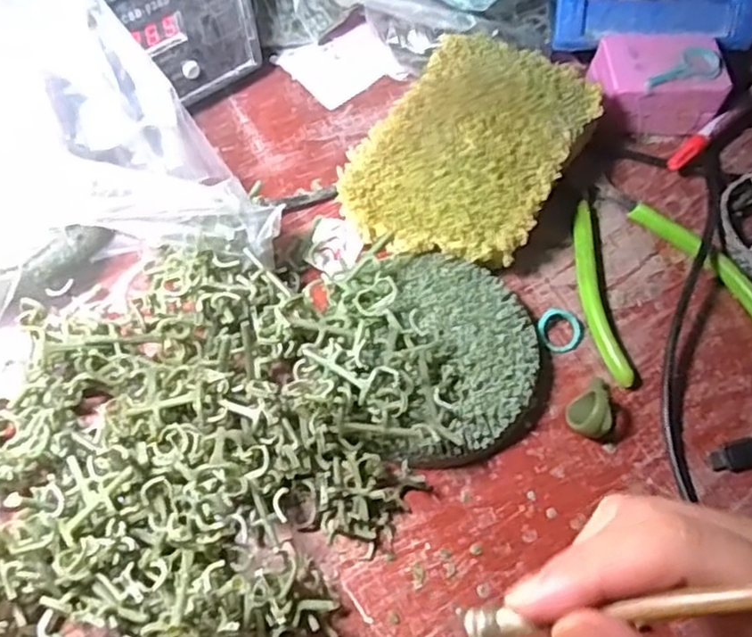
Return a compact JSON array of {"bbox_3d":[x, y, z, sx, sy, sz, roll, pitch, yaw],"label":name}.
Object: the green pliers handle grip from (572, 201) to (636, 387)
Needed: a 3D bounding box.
[{"bbox_3d":[0.115,-0.014,0.364,0.015,0.011,0.103,-5,64,-5],"label":"green pliers handle grip"}]

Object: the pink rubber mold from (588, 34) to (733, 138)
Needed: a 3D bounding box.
[{"bbox_3d":[0.164,-0.140,0.411,0.070,0.039,0.044,-3,64,-4],"label":"pink rubber mold"}]

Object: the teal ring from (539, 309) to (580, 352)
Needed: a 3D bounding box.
[{"bbox_3d":[0.094,0.005,0.354,0.021,0.009,0.022,1,64,-2],"label":"teal ring"}]

